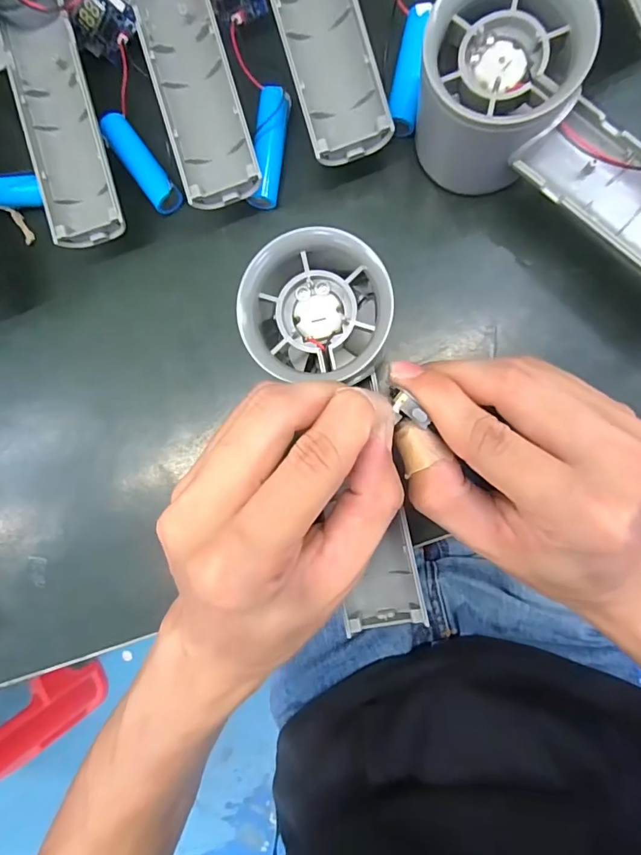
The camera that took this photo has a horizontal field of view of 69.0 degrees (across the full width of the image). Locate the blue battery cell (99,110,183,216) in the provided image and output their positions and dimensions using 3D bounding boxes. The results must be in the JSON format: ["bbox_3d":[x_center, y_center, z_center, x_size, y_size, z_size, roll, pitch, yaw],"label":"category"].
[{"bbox_3d":[-0.087,-0.130,0.230,0.014,0.014,0.054,-35,87,7],"label":"blue battery cell"}]

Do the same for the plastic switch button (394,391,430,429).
[{"bbox_3d":[0.032,-0.006,0.165,0.006,0.004,0.014,-47,73,6],"label":"plastic switch button"}]

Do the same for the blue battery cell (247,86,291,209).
[{"bbox_3d":[-0.024,-0.131,0.221,0.013,0.012,0.053,9,92,7],"label":"blue battery cell"}]

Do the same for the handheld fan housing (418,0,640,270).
[{"bbox_3d":[0.109,-0.102,0.182,0.155,0.058,0.054,35,95,5],"label":"handheld fan housing"}]

